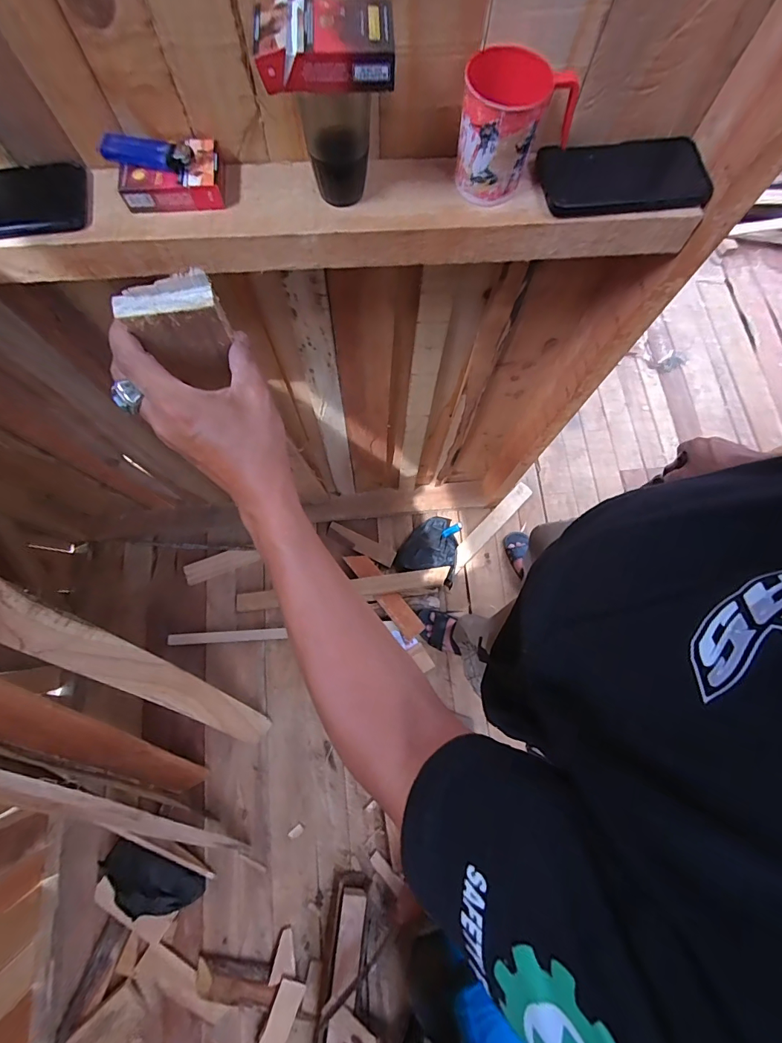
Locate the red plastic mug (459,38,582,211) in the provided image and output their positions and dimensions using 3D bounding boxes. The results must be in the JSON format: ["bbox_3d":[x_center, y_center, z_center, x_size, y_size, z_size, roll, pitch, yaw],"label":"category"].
[{"bbox_3d":[0.108,-0.346,0.371,0.093,0.081,0.073,22,76,4],"label":"red plastic mug"}]

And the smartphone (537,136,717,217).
[{"bbox_3d":[0.227,-0.340,0.405,0.158,0.014,0.076,-5,76,-2],"label":"smartphone"}]

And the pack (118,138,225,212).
[{"bbox_3d":[-0.205,-0.324,0.388,0.090,0.023,0.060,-8,76,-3],"label":"pack"}]

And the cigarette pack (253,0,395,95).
[{"bbox_3d":[-0.047,-0.341,0.297,0.095,0.026,0.056,-3,76,-2],"label":"cigarette pack"}]

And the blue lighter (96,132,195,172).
[{"bbox_3d":[-0.224,-0.335,0.376,0.085,0.010,0.022,12,76,2],"label":"blue lighter"}]

